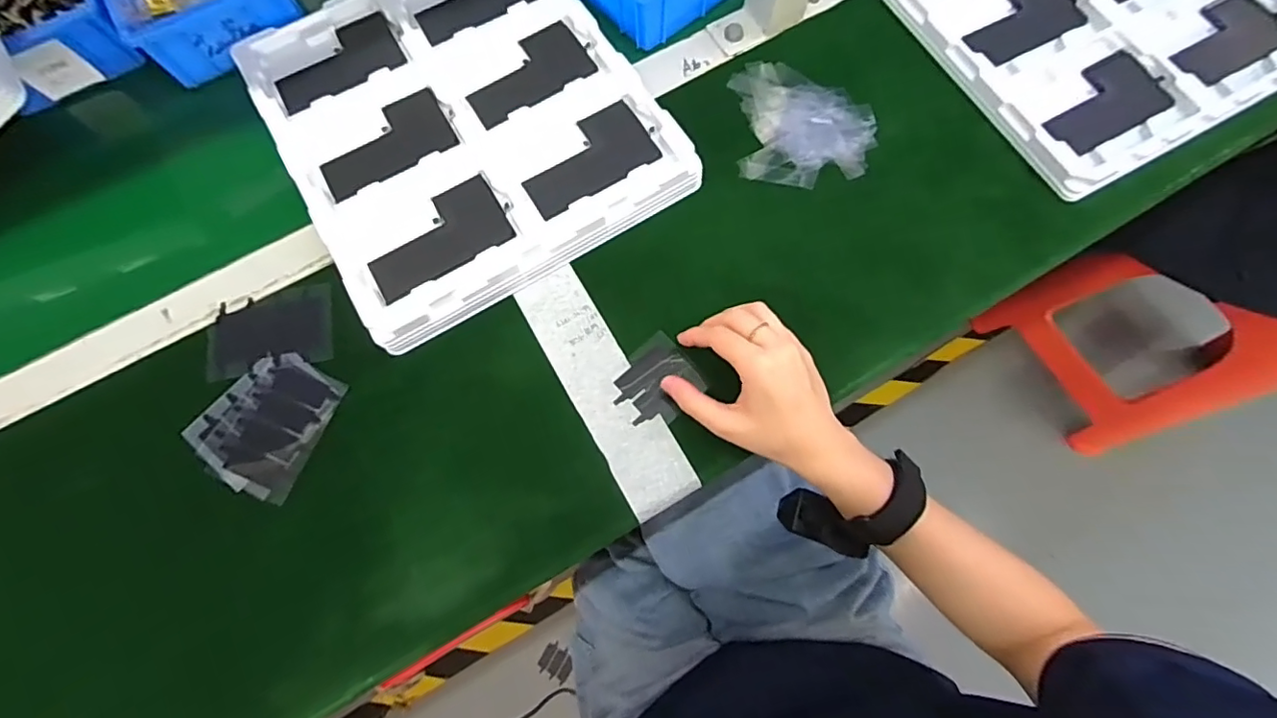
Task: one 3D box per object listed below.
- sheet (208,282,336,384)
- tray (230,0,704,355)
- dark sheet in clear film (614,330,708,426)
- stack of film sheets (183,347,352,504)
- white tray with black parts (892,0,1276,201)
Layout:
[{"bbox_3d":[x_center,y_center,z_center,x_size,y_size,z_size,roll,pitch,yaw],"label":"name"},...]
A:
[{"bbox_3d":[-0.281,-0.022,0.429,0.092,0.004,0.063,-12,73,-2],"label":"sheet"},{"bbox_3d":[-0.146,-0.199,0.464,0.272,0.032,0.313,-32,75,-8],"label":"tray"},{"bbox_3d":[0.013,0.017,0.411,0.061,0.004,0.056,-41,76,-9],"label":"dark sheet in clear film"},{"bbox_3d":[-0.267,0.045,0.407,0.085,0.007,0.097,31,76,10],"label":"stack of film sheets"},{"bbox_3d":[0.378,-0.318,0.488,0.267,0.020,0.314,-28,74,-7],"label":"white tray with black parts"}]

